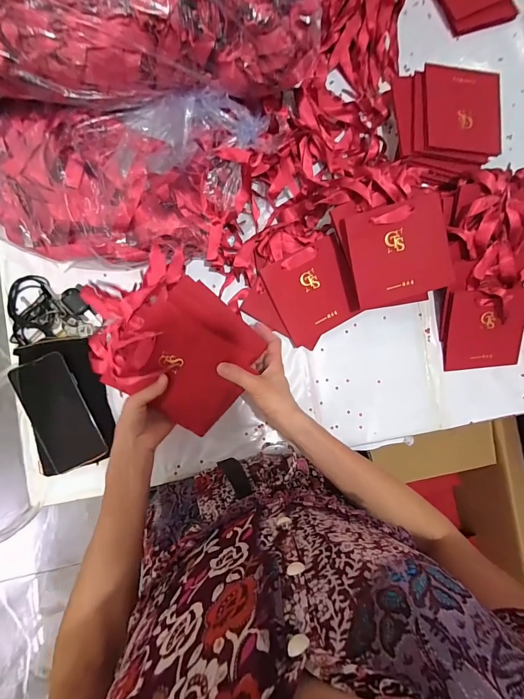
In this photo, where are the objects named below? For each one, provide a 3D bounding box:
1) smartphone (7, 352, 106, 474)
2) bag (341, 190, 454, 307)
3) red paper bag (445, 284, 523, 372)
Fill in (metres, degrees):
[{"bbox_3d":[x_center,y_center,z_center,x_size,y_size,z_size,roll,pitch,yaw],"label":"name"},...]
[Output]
[{"bbox_3d":[-0.301,0.094,0.505,0.078,0.007,0.165,-24,94,-10],"label":"smartphone"},{"bbox_3d":[0.217,-0.150,0.525,0.162,0.018,0.141,-15,106,-5],"label":"bag"},{"bbox_3d":[0.399,-0.033,0.603,0.143,0.014,0.139,-4,109,-5],"label":"red paper bag"}]

